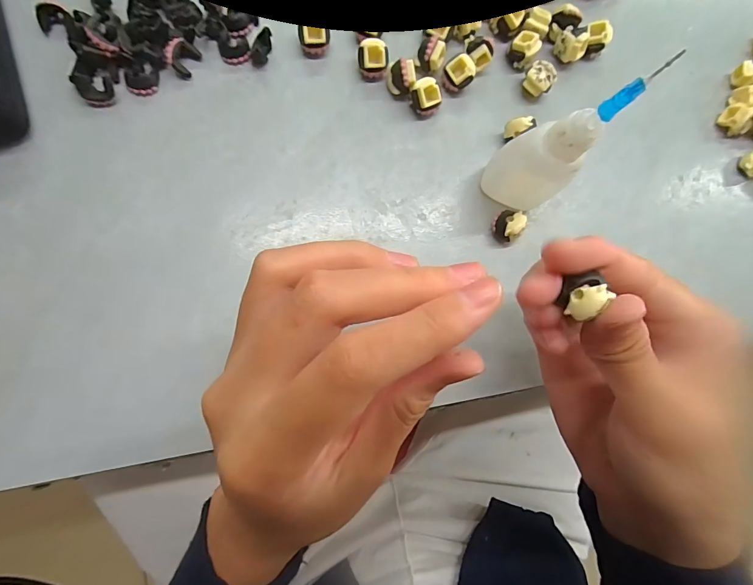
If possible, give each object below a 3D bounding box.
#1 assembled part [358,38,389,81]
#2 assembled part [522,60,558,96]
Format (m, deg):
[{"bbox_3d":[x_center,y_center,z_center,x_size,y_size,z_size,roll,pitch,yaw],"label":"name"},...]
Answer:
[{"bbox_3d":[-0.002,-0.124,0.198,0.015,0.015,0.015,-3,85,-6],"label":"assembled part"},{"bbox_3d":[0.090,-0.118,0.206,0.016,0.016,0.012,35,83,-2],"label":"assembled part"}]

